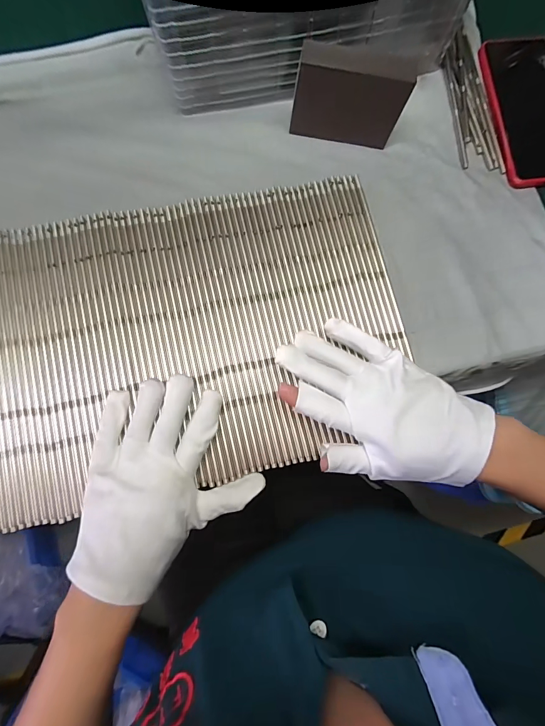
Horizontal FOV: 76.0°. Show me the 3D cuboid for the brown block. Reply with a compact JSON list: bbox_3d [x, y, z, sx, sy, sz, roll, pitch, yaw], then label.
[{"bbox_3d":[0.070,-0.242,0.320,0.096,0.070,0.028,8,82,-3],"label":"brown block"}]

